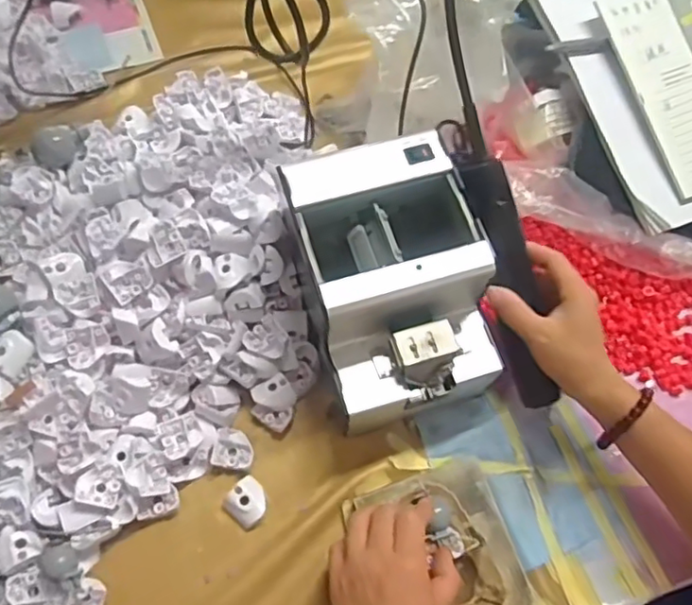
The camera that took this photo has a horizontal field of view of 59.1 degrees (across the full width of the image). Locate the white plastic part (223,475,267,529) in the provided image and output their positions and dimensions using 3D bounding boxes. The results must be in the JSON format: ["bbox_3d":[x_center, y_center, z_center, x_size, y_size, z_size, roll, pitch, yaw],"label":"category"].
[{"bbox_3d":[-0.077,0.154,0.471,0.032,0.012,0.033,-37,73,-16],"label":"white plastic part"}]

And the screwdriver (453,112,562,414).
[{"bbox_3d":[0.122,-0.025,0.469,0.039,0.041,0.241,-19,106,-10],"label":"screwdriver"}]

